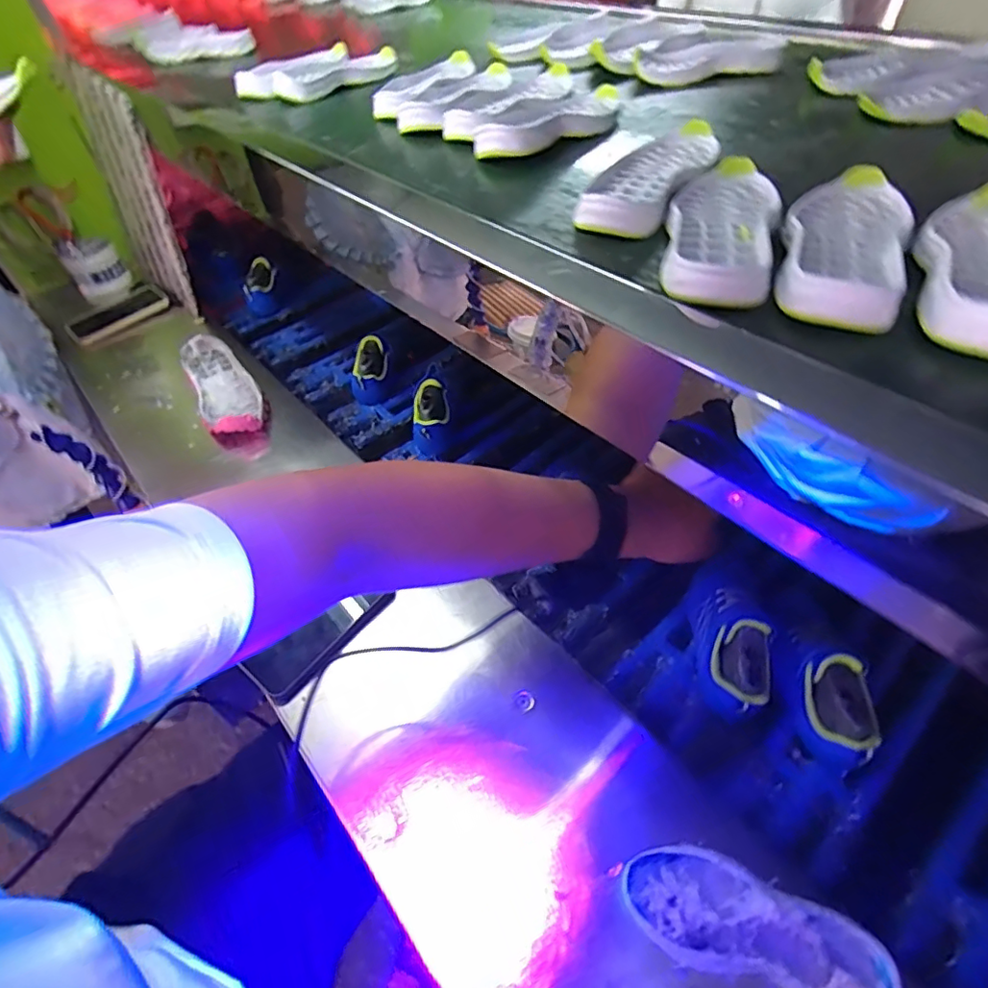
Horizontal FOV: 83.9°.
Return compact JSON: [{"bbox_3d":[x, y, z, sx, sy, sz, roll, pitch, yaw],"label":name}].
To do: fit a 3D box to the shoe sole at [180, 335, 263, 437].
[{"bbox_3d":[-0.420,-0.172,0.848,0.082,0.040,0.261,-27,51,-18],"label":"shoe sole"}]

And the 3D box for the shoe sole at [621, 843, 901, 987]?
[{"bbox_3d":[0.178,0.293,0.375,0.169,0.030,0.068,12,50,16],"label":"shoe sole"}]

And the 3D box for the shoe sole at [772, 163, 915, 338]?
[{"bbox_3d":[0.218,-0.158,0.344,0.068,0.030,0.184,19,52,21],"label":"shoe sole"}]

